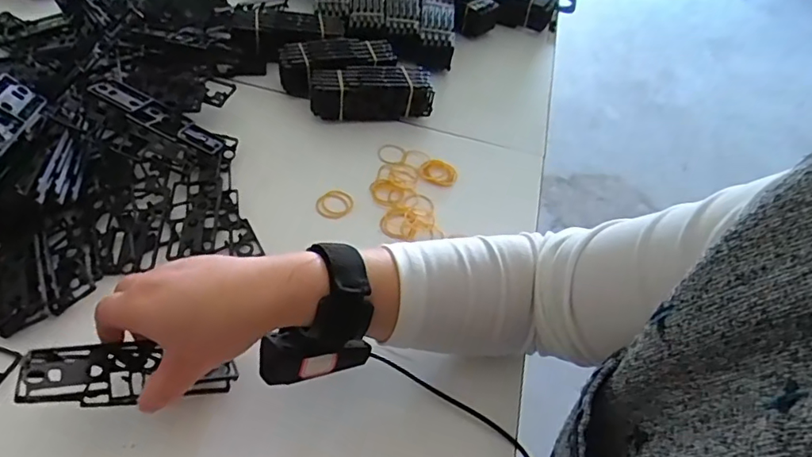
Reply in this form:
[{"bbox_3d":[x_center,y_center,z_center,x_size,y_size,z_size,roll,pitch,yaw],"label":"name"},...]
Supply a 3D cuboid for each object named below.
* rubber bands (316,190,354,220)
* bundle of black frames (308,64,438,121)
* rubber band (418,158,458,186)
[{"bbox_3d":[-0.066,-0.023,0.501,0.033,0.004,0.031,8,48,0],"label":"rubber bands"},{"bbox_3d":[-0.037,-0.148,0.582,0.127,0.041,0.052,-6,50,-13],"label":"bundle of black frames"},{"bbox_3d":[0.033,-0.057,0.539,0.037,0.006,0.030,14,48,5],"label":"rubber band"}]

